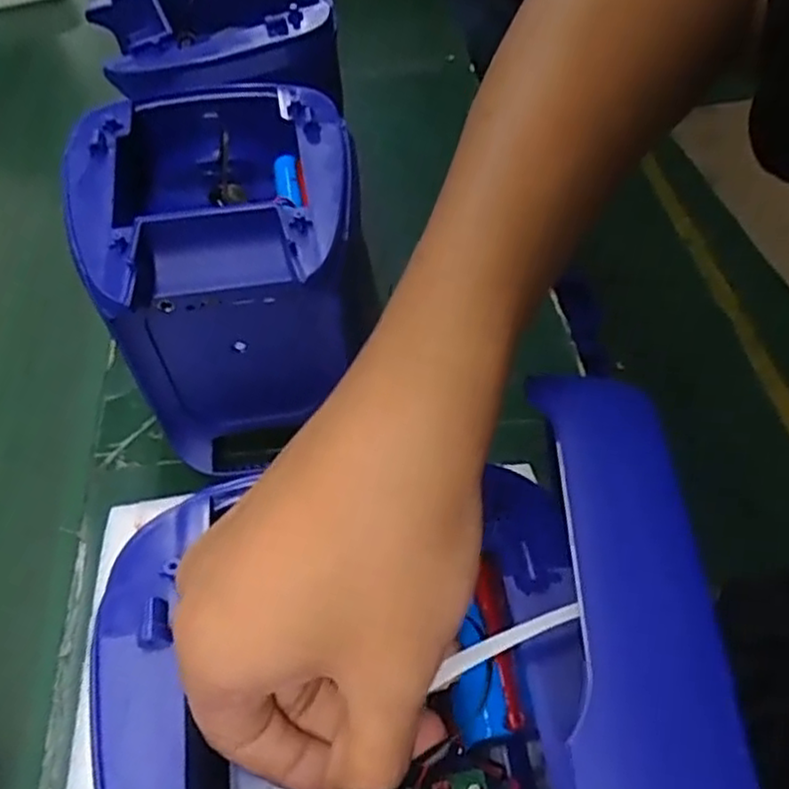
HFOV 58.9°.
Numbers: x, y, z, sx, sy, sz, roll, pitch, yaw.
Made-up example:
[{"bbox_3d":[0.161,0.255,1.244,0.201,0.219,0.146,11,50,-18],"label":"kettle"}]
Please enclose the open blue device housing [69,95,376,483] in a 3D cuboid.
[{"bbox_3d":[-0.102,-0.082,0.477,0.162,0.178,0.182,-14,60,-7],"label":"open blue device housing"}]

